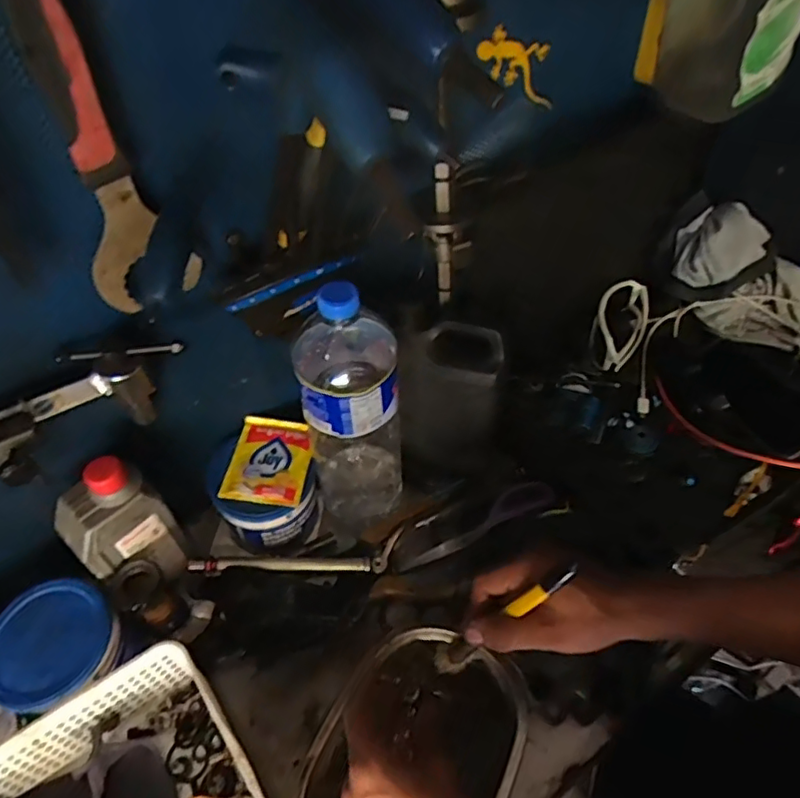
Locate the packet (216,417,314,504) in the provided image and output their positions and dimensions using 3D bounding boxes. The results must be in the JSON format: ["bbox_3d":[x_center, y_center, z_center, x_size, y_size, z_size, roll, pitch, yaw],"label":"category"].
[{"bbox_3d":[-0.130,0.061,0.601,0.078,0.012,0.093,6,51,7],"label":"packet"}]

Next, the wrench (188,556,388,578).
[{"bbox_3d":[-0.114,0.171,0.604,0.196,0.021,0.017,-3,50,-1],"label":"wrench"}]

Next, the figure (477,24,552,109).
[{"bbox_3d":[0.115,-0.317,0.557,0.114,0.046,0.020,5,37,-47],"label":"figure"}]

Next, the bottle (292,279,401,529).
[{"bbox_3d":[-0.044,0.012,0.562,0.088,0.299,0.097,-5,51,-3],"label":"bottle"}]

